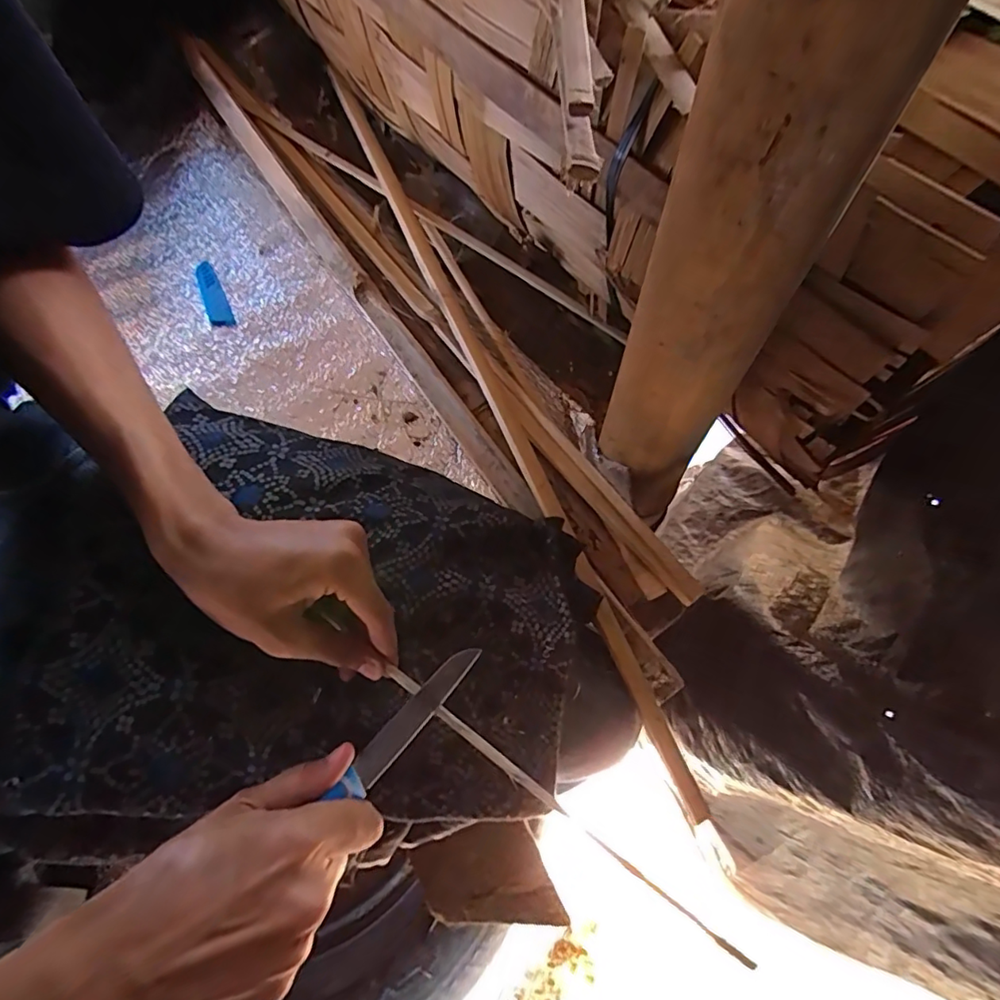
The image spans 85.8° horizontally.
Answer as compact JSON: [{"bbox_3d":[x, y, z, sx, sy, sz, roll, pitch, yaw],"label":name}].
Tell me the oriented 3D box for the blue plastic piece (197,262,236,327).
[{"bbox_3d":[-0.313,-0.225,0.586,0.022,0.009,0.100,-24,64,-11],"label":"blue plastic piece"}]

